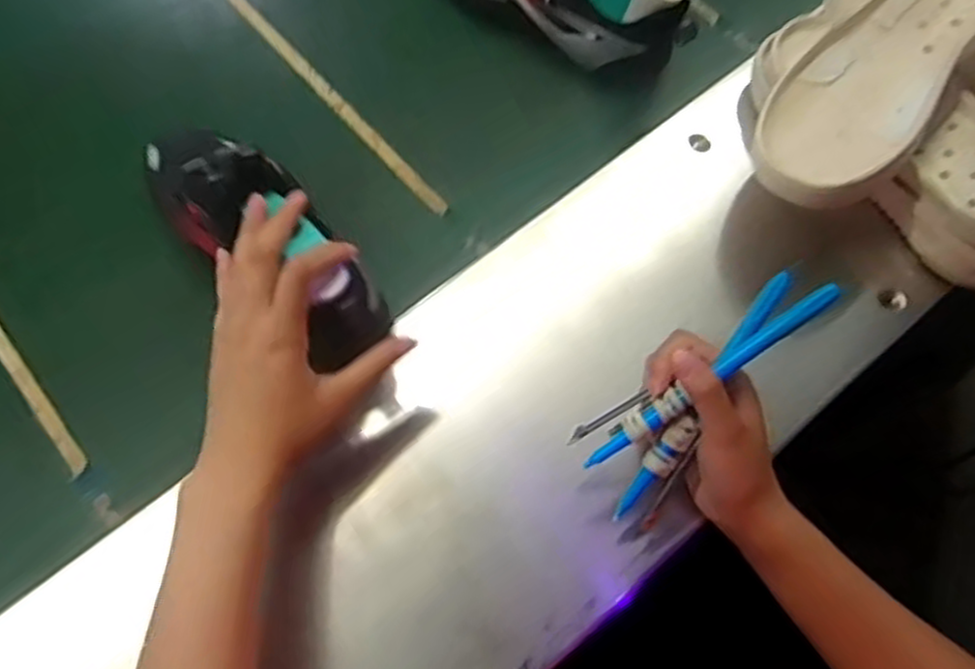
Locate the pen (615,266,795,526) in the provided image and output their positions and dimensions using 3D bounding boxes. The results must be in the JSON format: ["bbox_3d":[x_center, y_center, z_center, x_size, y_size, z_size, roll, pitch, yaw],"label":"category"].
[{"bbox_3d":[0.122,0.039,0.439,0.016,0.014,0.168,34,99,17],"label":"pen"}]

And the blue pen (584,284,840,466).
[{"bbox_3d":[0.122,0.025,0.428,0.162,0.010,0.013,-37,66,10],"label":"blue pen"}]

